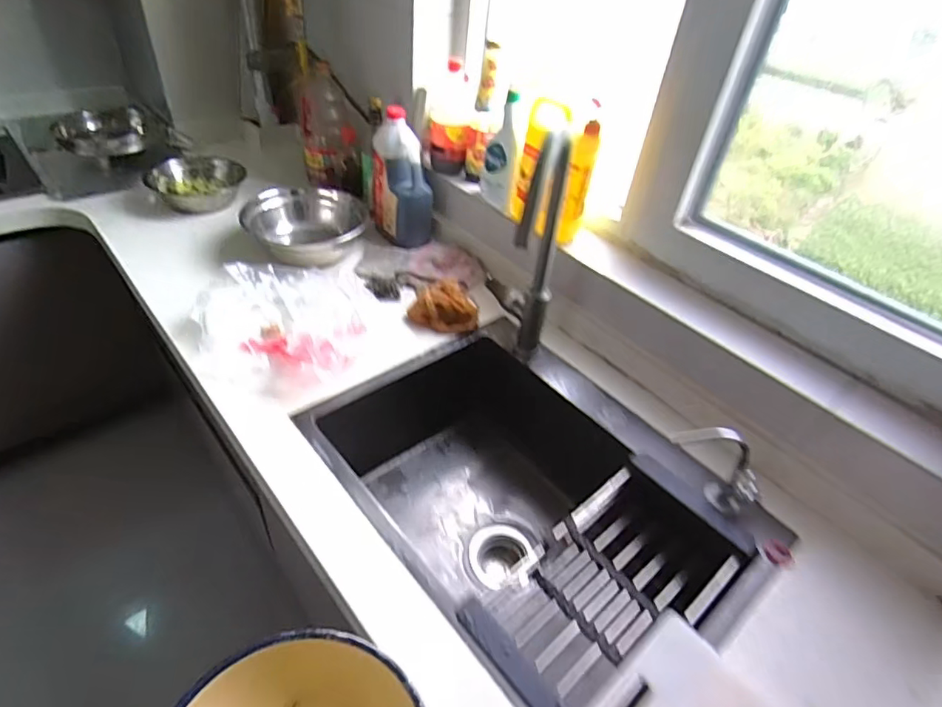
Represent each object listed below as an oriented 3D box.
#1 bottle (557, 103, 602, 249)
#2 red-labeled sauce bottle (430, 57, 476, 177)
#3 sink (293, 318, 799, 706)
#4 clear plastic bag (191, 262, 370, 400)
[{"bbox_3d":[0.184,-0.298,0.925,0.050,0.235,0.050,16,42,10],"label":"bottle"},{"bbox_3d":[-0.045,-0.504,1.148,0.086,0.208,0.095,2,41,-5],"label":"red-labeled sauce bottle"},{"bbox_3d":[0.064,0.237,0.858,0.435,0.245,0.632,-28,52,-33],"label":"sink"},{"bbox_3d":[-0.305,-0.069,0.901,0.291,0.092,0.270,24,44,18],"label":"clear plastic bag"}]

